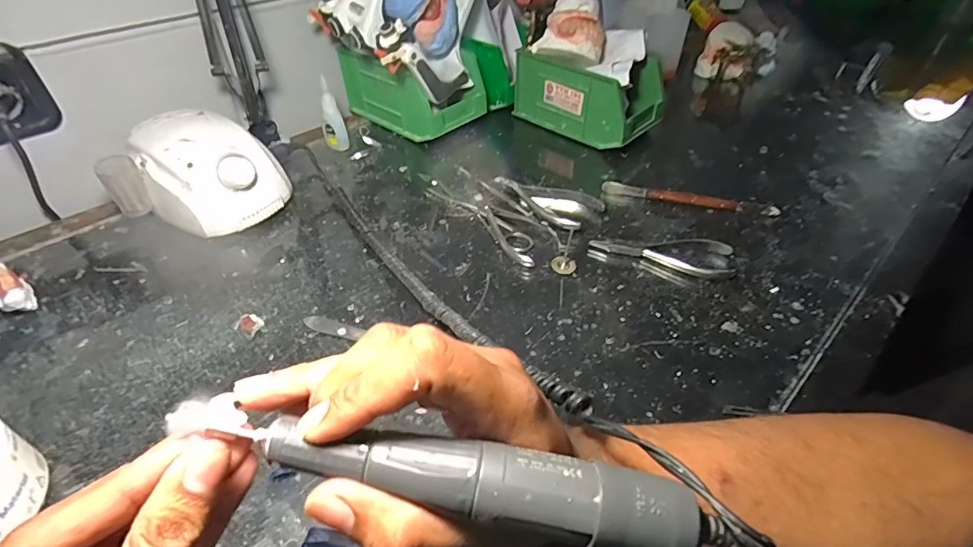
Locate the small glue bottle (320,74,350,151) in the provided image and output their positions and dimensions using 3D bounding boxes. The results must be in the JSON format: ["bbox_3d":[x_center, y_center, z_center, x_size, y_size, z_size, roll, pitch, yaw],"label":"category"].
[{"bbox_3d":[-0.181,-0.185,0.570,0.025,0.083,0.020,-17,46,-17],"label":"small glue bottle"}]

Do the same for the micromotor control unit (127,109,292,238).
[{"bbox_3d":[-0.275,-0.100,0.482,0.127,0.081,0.106,31,51,28],"label":"micromotor control unit"}]

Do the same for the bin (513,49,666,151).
[{"bbox_3d":[0.133,-0.231,0.622,0.171,0.084,0.101,34,53,31],"label":"bin"}]

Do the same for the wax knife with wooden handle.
[{"bbox_3d":[0.210,-0.078,0.508,0.172,0.012,0.017,11,44,11],"label":"wax knife with wooden handle"}]

